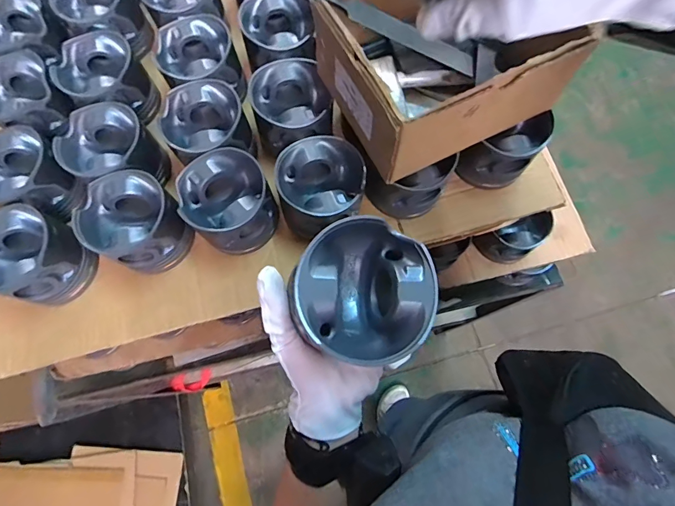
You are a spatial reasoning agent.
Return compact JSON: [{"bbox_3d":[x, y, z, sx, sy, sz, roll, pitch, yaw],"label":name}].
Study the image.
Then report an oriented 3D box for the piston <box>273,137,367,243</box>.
[{"bbox_3d":[-0.014,-0.062,0.421,0.090,0.073,0.099,0,72,1],"label":"piston"}]

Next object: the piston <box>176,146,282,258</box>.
[{"bbox_3d":[-0.111,-0.050,0.420,0.086,0.074,0.089,0,72,1],"label":"piston"}]

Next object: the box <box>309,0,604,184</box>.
[{"bbox_3d":[0.099,-0.180,0.371,0.193,0.091,0.149,-26,74,-7],"label":"box"}]

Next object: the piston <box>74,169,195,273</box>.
[{"bbox_3d":[-0.206,-0.029,0.414,0.087,0.069,0.092,0,72,1],"label":"piston"}]

